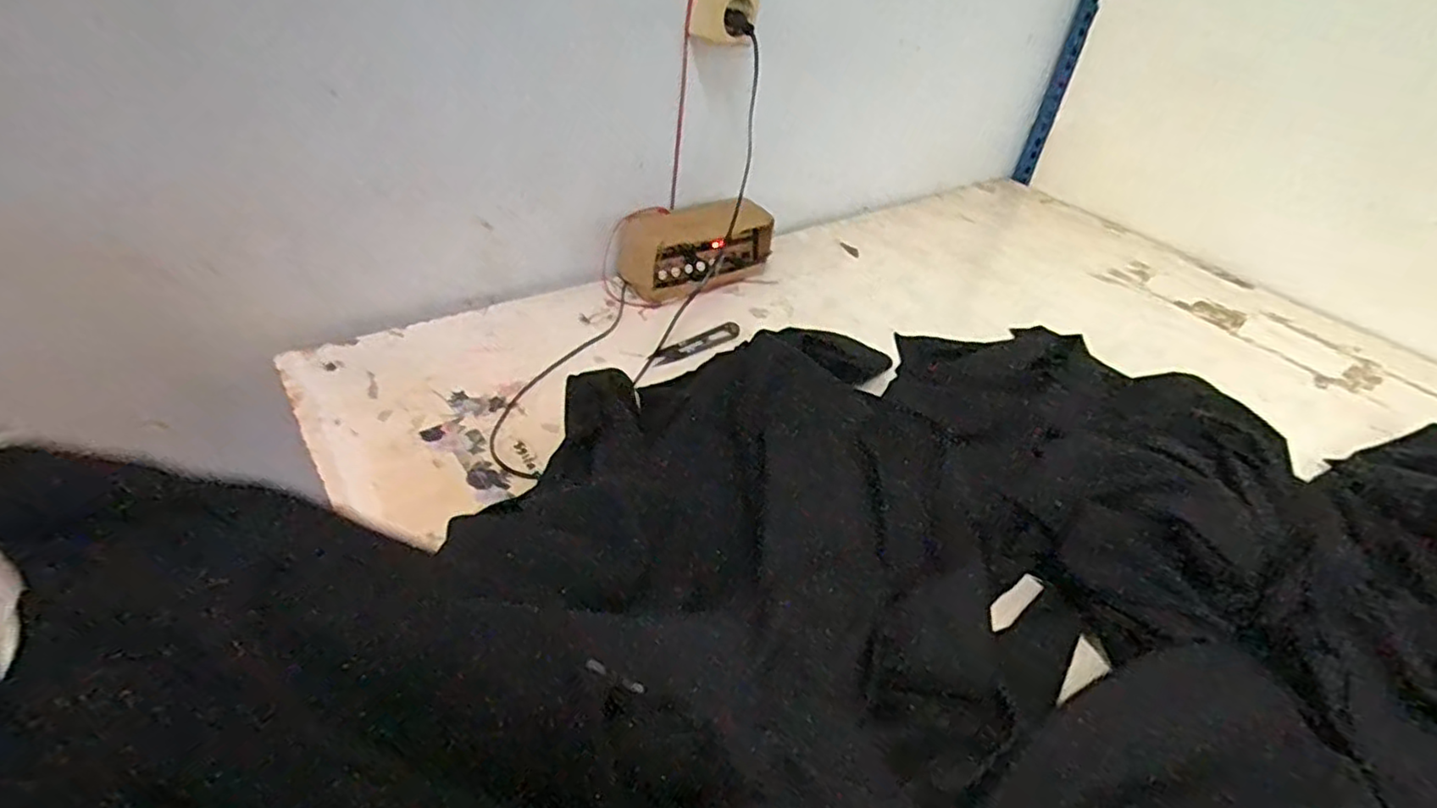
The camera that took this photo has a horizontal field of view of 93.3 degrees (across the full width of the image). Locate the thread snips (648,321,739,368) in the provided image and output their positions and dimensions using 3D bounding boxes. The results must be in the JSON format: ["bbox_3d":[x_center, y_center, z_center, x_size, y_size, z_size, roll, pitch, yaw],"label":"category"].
[{"bbox_3d":[-0.022,-0.065,0.740,0.118,0.012,0.022,-27,51,-34],"label":"thread snips"}]

